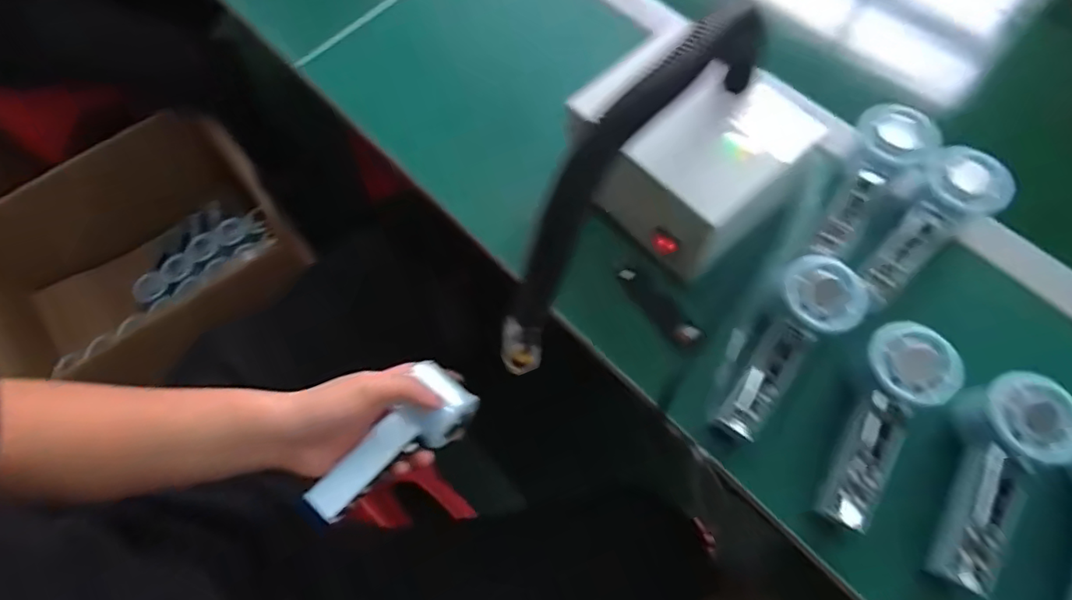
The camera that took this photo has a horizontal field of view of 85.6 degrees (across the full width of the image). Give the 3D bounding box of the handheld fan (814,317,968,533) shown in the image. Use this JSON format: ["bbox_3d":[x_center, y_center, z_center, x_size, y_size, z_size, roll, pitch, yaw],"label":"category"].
[{"bbox_3d":[0.249,0.089,0.425,0.058,0.050,0.149,28,84,13],"label":"handheld fan"}]

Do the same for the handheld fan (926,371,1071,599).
[{"bbox_3d":[0.314,0.124,0.392,0.065,0.045,0.148,25,71,12],"label":"handheld fan"}]

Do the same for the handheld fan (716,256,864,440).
[{"bbox_3d":[0.188,0.038,0.443,0.060,0.034,0.150,34,88,15],"label":"handheld fan"}]

